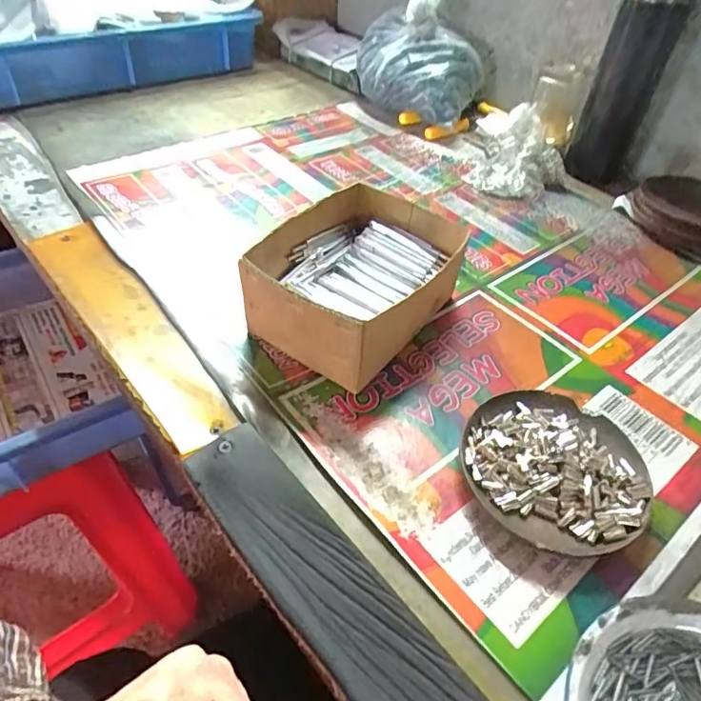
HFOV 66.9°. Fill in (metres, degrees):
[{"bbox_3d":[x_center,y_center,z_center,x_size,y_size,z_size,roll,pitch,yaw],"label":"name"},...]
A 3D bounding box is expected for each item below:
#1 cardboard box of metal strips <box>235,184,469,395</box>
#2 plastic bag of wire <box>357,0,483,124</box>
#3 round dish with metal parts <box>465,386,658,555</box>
[{"bbox_3d":[0.007,-0.056,0.422,0.123,0.072,0.157,30,52,22],"label":"cardboard box of metal strips"},{"bbox_3d":[0.088,-0.382,0.691,0.172,0.139,0.101,33,53,24],"label":"plastic bag of wire"},{"bbox_3d":[0.129,0.073,0.337,0.111,0.025,0.106,2,47,-2],"label":"round dish with metal parts"}]

